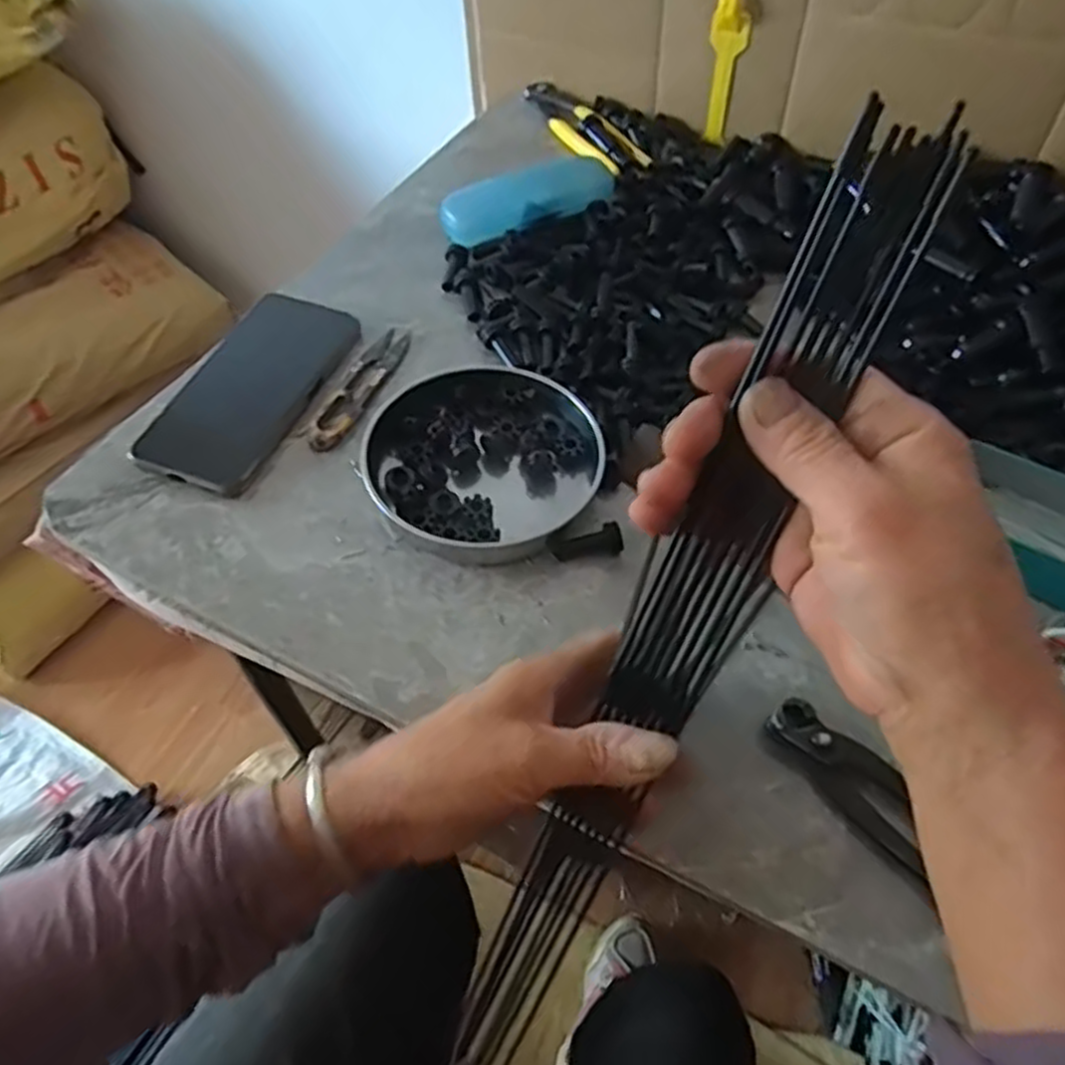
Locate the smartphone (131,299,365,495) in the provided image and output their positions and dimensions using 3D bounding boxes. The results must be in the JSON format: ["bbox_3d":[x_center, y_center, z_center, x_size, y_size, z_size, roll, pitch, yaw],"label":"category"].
[{"bbox_3d":[-0.184,-0.095,0.493,0.078,0.012,0.159,20,57,11],"label":"smartphone"}]

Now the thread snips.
[{"bbox_3d":[-0.114,-0.098,0.501,0.024,0.011,0.117,19,57,11],"label":"thread snips"}]

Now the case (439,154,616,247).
[{"bbox_3d":[-0.001,-0.269,0.607,0.149,0.021,0.051,-26,60,-19],"label":"case"}]

